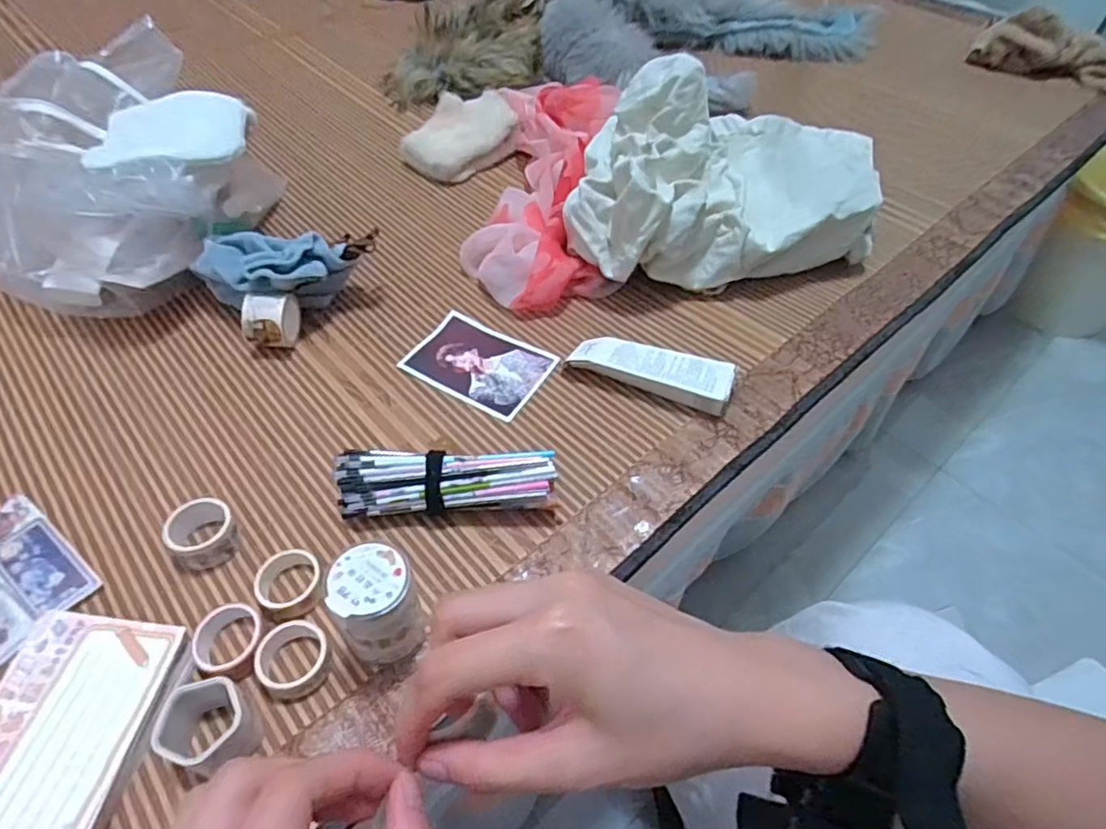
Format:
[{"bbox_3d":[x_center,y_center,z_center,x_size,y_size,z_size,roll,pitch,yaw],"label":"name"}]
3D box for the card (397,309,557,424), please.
[{"bbox_3d":[-0.058,-0.040,0.488,0.106,0.004,0.074,26,56,20],"label":"card"}]

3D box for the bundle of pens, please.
[{"bbox_3d":[-0.066,0.044,0.389,0.133,0.035,0.032,0,51,-2],"label":"bundle of pens"}]

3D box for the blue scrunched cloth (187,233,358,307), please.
[{"bbox_3d":[-0.225,-0.106,0.501,0.121,0.061,0.057,-1,51,-5],"label":"blue scrunched cloth"}]

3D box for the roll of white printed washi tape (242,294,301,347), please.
[{"bbox_3d":[-0.220,-0.072,0.487,0.032,0.042,0.042,2,51,0],"label":"roll of white printed washi tape"}]

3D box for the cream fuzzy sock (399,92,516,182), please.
[{"bbox_3d":[-0.101,-0.303,0.678,0.127,0.047,0.102,-32,60,-26],"label":"cream fuzzy sock"}]

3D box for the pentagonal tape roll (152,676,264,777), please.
[{"bbox_3d":[-0.169,0.152,0.304,0.044,0.032,0.038,32,57,22],"label":"pentagonal tape roll"}]

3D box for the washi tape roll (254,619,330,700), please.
[{"bbox_3d":[-0.140,0.132,0.335,0.035,0.014,0.036,1,51,-1],"label":"washi tape roll"}]

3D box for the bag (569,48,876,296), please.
[{"bbox_3d":[0.169,-0.211,0.546,0.327,0.145,0.169,-20,52,-15],"label":"bag"}]

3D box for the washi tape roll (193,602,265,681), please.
[{"bbox_3d":[-0.178,0.124,0.341,0.039,0.019,0.040,1,51,-1],"label":"washi tape roll"}]

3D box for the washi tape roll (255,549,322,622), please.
[{"bbox_3d":[-0.154,0.100,0.362,0.037,0.018,0.038,1,51,-1],"label":"washi tape roll"}]

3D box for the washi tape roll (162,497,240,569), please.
[{"bbox_3d":[-0.213,0.074,0.379,0.036,0.025,0.037,1,51,-1],"label":"washi tape roll"}]

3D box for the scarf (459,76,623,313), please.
[{"bbox_3d":[-0.005,-0.229,0.608,0.131,0.058,0.332,4,51,-1],"label":"scarf"}]

